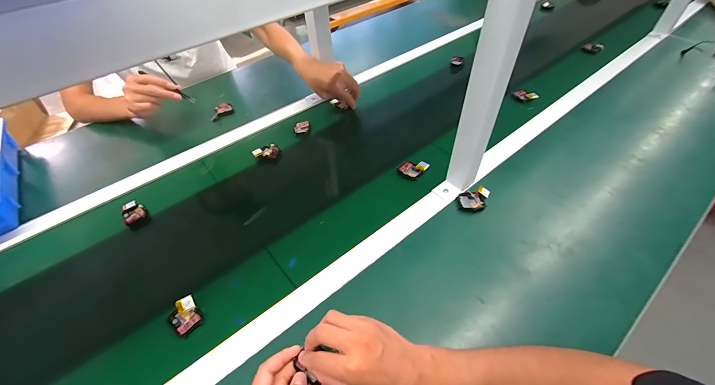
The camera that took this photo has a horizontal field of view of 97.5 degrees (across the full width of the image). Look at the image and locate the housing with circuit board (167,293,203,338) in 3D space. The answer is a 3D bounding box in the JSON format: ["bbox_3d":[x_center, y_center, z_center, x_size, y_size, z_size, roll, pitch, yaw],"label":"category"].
[{"bbox_3d":[-0.244,0.174,0.444,0.042,0.028,0.043,30,56,27],"label":"housing with circuit board"}]

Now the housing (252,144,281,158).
[{"bbox_3d":[-0.199,-0.091,0.687,0.056,0.011,0.032,-3,48,0],"label":"housing"}]

